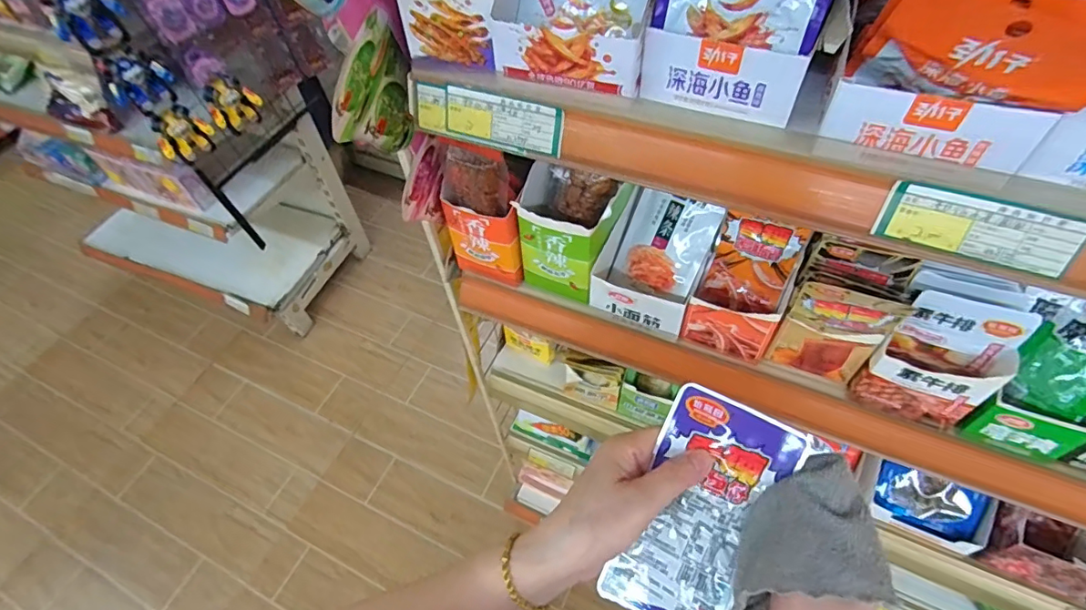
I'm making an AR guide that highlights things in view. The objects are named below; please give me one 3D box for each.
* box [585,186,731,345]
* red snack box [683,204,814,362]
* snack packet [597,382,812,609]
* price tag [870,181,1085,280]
[{"bbox_3d":[0.115,-0.045,0.555,0.107,0.086,0.117,23,59,19],"label":"box"},{"bbox_3d":[0.194,-0.013,0.510,0.082,0.099,0.095,22,59,19],"label":"red snack box"},{"bbox_3d":[0.095,0.129,0.320,0.076,0.007,0.144,24,95,15],"label":"snack packet"},{"bbox_3d":[0.265,-0.047,0.319,0.103,0.036,0.004,19,30,19],"label":"price tag"}]

